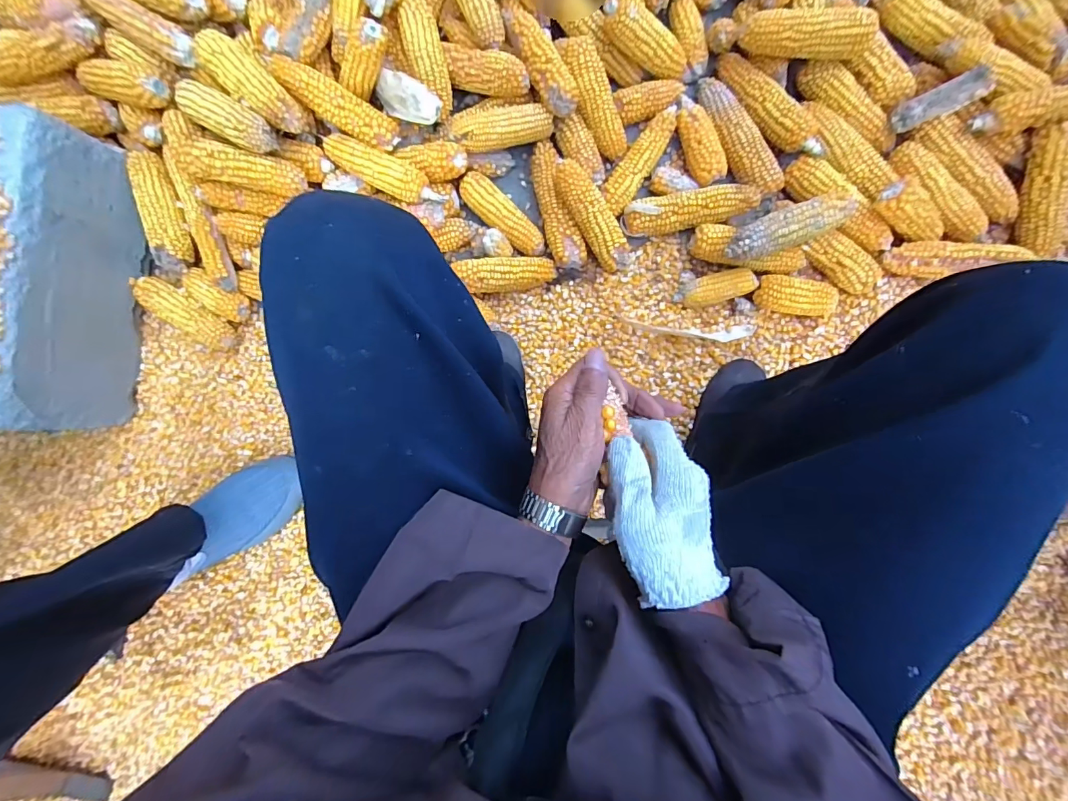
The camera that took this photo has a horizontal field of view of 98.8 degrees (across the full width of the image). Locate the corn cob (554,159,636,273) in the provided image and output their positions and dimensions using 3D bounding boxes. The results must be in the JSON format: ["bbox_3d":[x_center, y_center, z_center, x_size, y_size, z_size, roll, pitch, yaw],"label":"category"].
[{"bbox_3d":[0.082,-0.250,0.625,0.049,0.038,0.159,-35,108,7],"label":"corn cob"}]

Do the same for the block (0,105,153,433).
[{"bbox_3d":[-0.679,-0.161,0.616,0.185,0.174,0.386,3,91,5],"label":"block"}]

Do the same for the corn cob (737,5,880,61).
[{"bbox_3d":[0.347,-0.467,0.587,0.159,0.053,0.042,8,92,5],"label":"corn cob"}]

